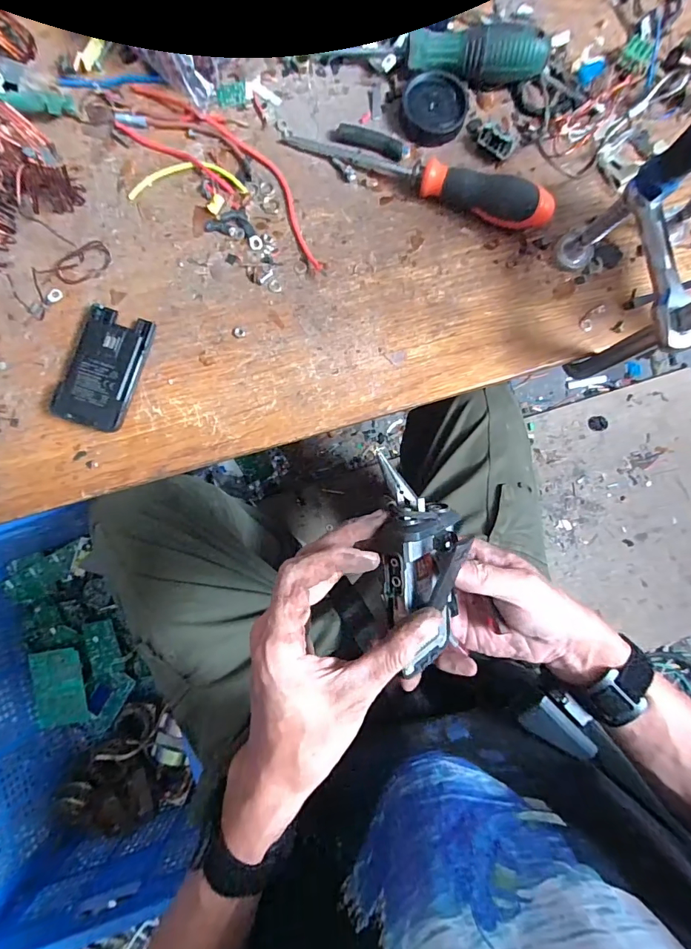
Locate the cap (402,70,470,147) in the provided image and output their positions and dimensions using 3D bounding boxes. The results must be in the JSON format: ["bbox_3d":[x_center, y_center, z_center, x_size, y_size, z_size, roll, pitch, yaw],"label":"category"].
[{"bbox_3d":[0.072,-0.293,0.340,0.051,0.013,0.049,0,87,-1],"label":"cap"}]

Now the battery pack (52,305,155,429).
[{"bbox_3d":[-0.182,-0.080,0.322,0.051,0.018,0.089,18,87,-1],"label":"battery pack"}]

